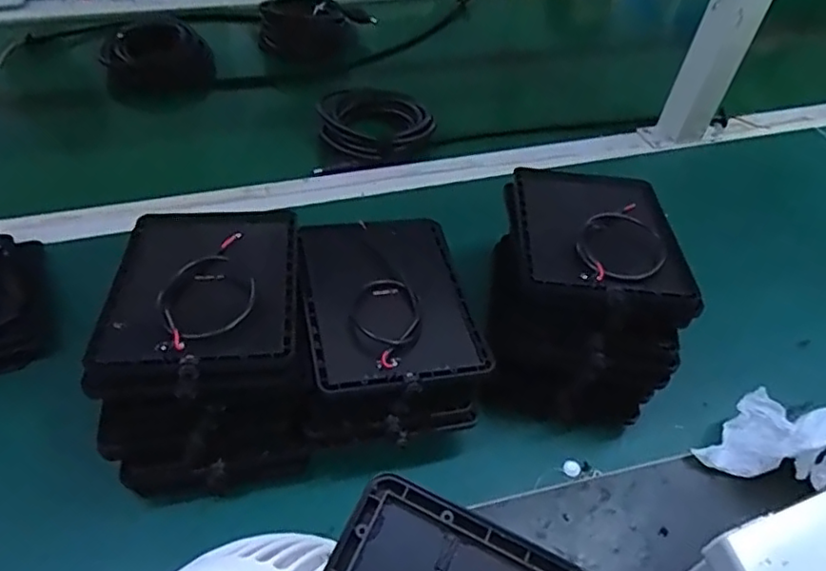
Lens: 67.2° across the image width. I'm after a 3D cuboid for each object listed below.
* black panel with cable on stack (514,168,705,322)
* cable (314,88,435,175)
[{"bbox_3d":[0.140,-0.045,0.472,0.114,0.020,0.165,5,38,0],"label":"black panel with cable on stack"},{"bbox_3d":[-0.042,-0.177,0.693,0.124,0.032,0.132,-3,49,-8],"label":"cable"}]

